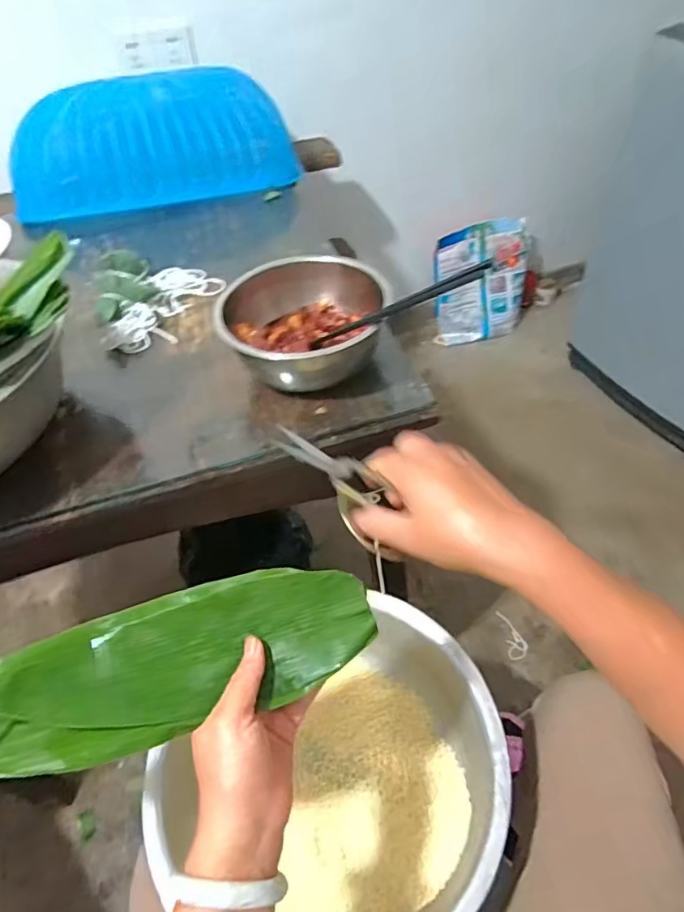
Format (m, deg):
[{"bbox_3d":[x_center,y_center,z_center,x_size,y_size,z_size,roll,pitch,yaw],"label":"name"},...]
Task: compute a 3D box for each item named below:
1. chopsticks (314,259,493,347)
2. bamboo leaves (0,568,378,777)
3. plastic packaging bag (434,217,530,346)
[{"bbox_3d":[0.052,-0.150,0.554,0.213,0.015,0.016,-15,39,36],"label":"chopsticks"},{"bbox_3d":[-0.131,0.150,0.381,0.319,0.046,0.095,-14,77,-14],"label":"bamboo leaves"},{"bbox_3d":[0.466,-0.569,1.807,0.314,0.382,0.096,-8,48,-1],"label":"plastic packaging bag"}]

